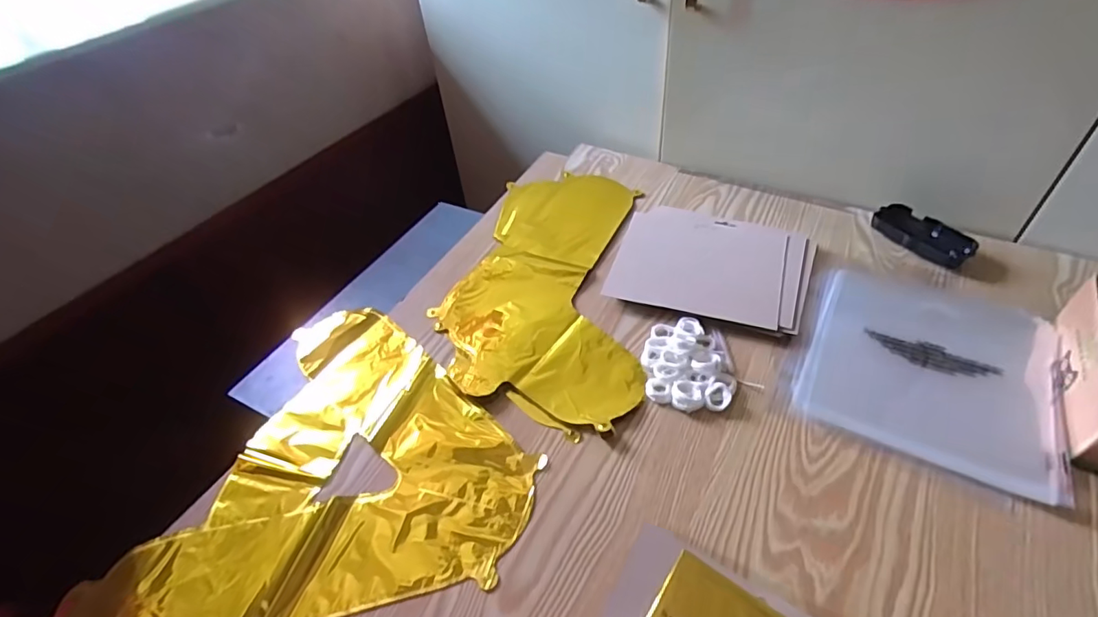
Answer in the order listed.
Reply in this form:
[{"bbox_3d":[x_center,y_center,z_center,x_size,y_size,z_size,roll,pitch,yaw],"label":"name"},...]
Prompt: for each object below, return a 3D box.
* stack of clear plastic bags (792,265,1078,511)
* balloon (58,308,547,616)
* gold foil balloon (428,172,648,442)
[{"bbox_3d":[0.373,0.050,0.525,0.211,0.008,0.227,20,51,24],"label":"stack of clear plastic bags"},{"bbox_3d":[-0.217,0.121,0.517,0.362,0.006,0.338,-12,46,-5],"label":"balloon"},{"bbox_3d":[-0.003,-0.041,0.652,0.220,0.007,0.415,2,46,8],"label":"gold foil balloon"}]

